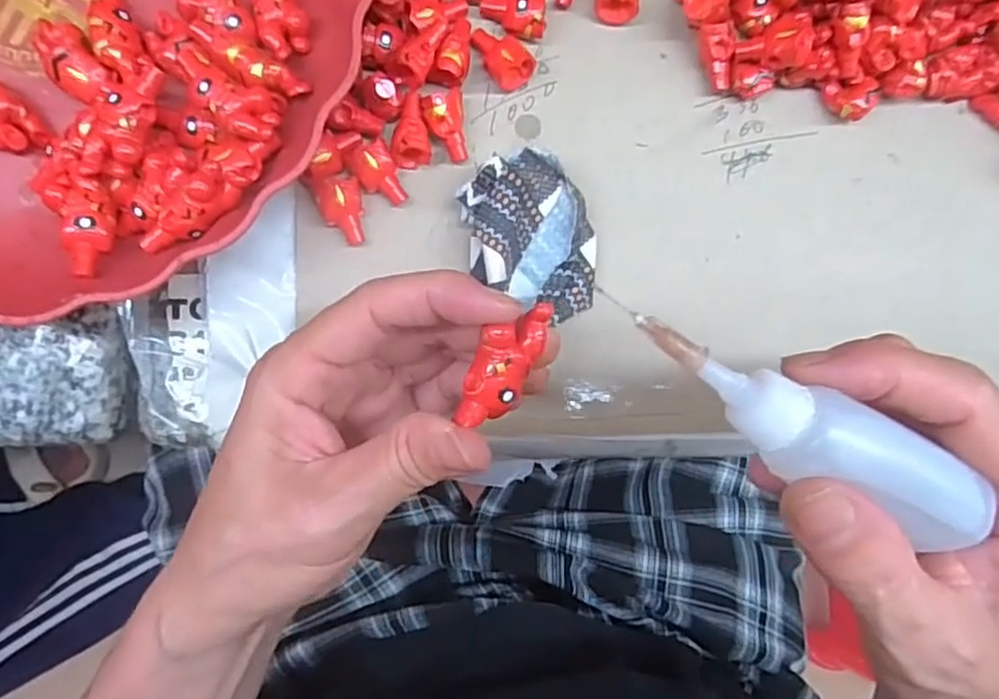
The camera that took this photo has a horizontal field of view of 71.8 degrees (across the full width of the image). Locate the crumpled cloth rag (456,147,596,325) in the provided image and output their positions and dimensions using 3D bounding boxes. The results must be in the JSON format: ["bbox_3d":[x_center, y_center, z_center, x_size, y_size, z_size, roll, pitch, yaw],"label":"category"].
[{"bbox_3d":[0.012,-0.041,0.258,0.048,0.027,0.060,-10,90,-4],"label":"crumpled cloth rag"}]

